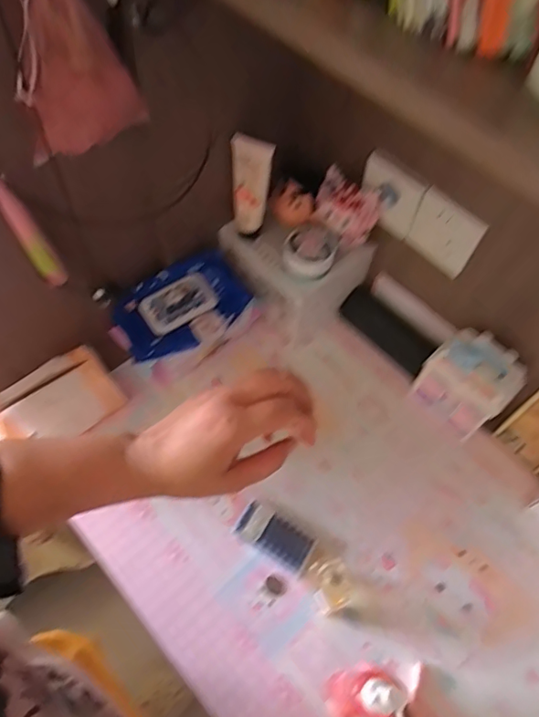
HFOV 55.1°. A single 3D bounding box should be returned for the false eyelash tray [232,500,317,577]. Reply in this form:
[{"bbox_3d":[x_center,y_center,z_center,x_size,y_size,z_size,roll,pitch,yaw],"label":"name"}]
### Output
[{"bbox_3d":[0.007,0.224,0.650,0.096,0.018,0.049,30,62,14],"label":"false eyelash tray"}]

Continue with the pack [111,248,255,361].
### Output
[{"bbox_3d":[-0.123,-0.071,0.722,0.186,0.038,0.119,-32,66,-20],"label":"pack"}]

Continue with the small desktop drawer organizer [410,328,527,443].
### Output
[{"bbox_3d":[0.272,0.034,0.709,0.075,0.138,0.107,-38,68,-23],"label":"small desktop drawer organizer"}]

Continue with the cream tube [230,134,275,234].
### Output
[{"bbox_3d":[-0.024,-0.224,0.683,0.049,0.133,0.034,0,59,-3],"label":"cream tube"}]

